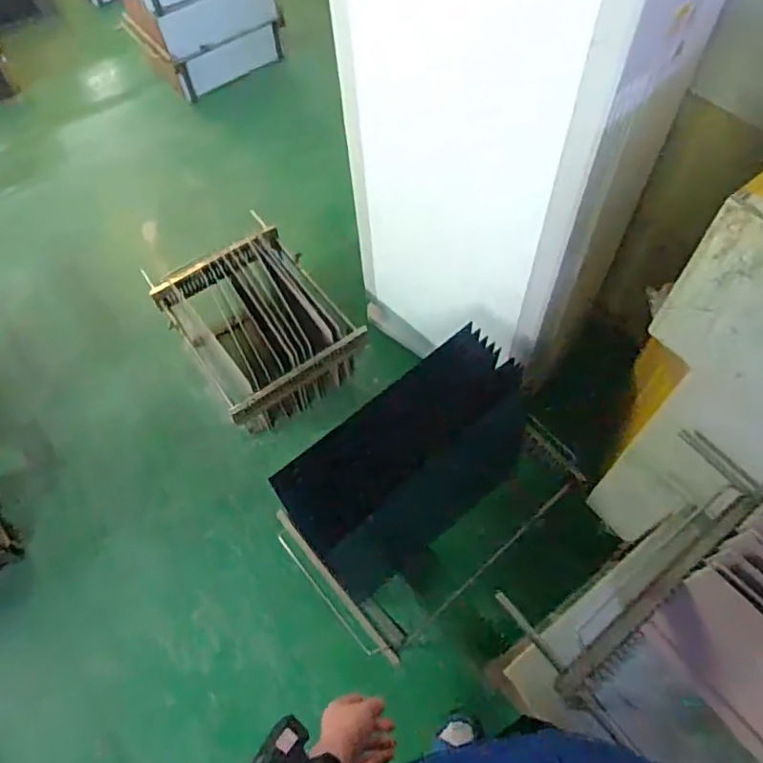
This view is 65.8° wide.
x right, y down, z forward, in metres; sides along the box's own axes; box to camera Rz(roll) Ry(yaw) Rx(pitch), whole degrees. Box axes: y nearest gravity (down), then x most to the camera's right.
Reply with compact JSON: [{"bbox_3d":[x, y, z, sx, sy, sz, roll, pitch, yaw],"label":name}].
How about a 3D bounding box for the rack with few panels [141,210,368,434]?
[{"bbox_3d":[-0.341,-0.154,1.664,0.399,0.260,0.512,-33,65,-15],"label":"rack with few panels"}]

